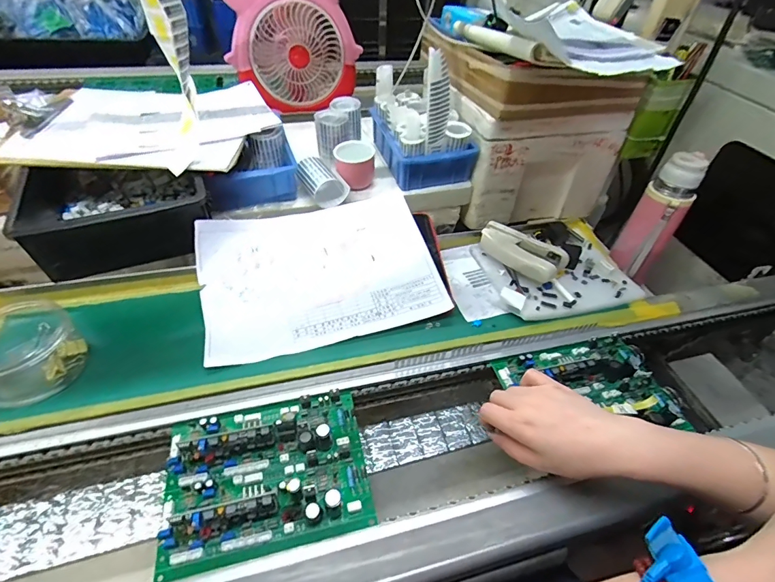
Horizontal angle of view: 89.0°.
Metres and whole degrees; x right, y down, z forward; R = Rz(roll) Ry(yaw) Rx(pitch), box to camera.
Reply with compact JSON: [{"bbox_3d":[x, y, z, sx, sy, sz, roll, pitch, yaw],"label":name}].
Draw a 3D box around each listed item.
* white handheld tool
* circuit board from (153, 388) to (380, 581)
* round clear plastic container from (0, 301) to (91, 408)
[{"bbox_3d":[0.184,-0.054,0.550,0.118,0.036,0.053,37,55,27],"label":"white handheld tool"},{"bbox_3d":[-0.109,0.158,0.355,0.177,0.033,0.136,-9,48,-12],"label":"circuit board"},{"bbox_3d":[-0.374,0.056,0.402,0.089,0.048,0.096,-32,57,-29],"label":"round clear plastic container"}]

